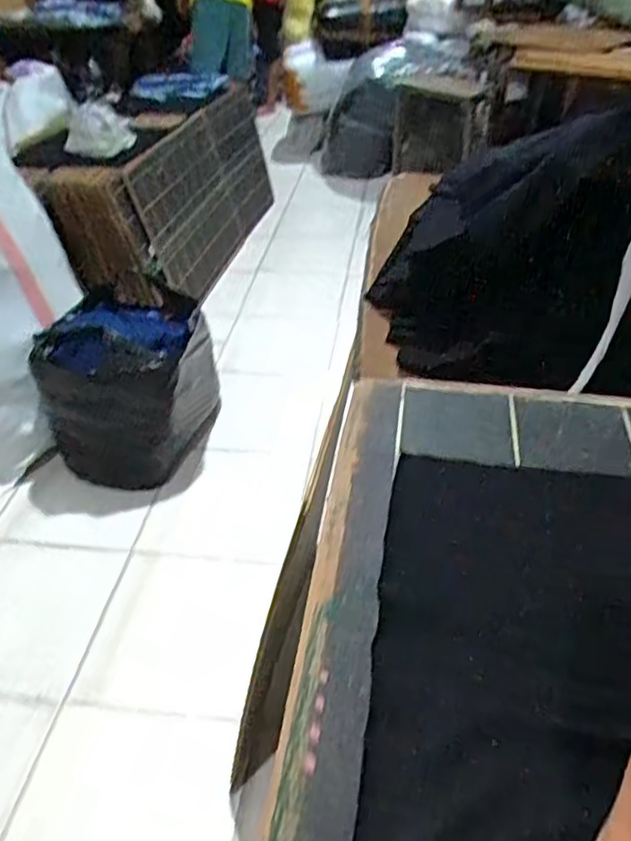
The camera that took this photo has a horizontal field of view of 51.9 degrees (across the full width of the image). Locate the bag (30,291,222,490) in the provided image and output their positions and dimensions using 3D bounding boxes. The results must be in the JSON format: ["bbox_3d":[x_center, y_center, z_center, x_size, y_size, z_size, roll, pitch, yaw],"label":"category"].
[{"bbox_3d":[-0.508,-0.116,1.868,0.417,0.488,0.388,2,37,5],"label":"bag"}]

